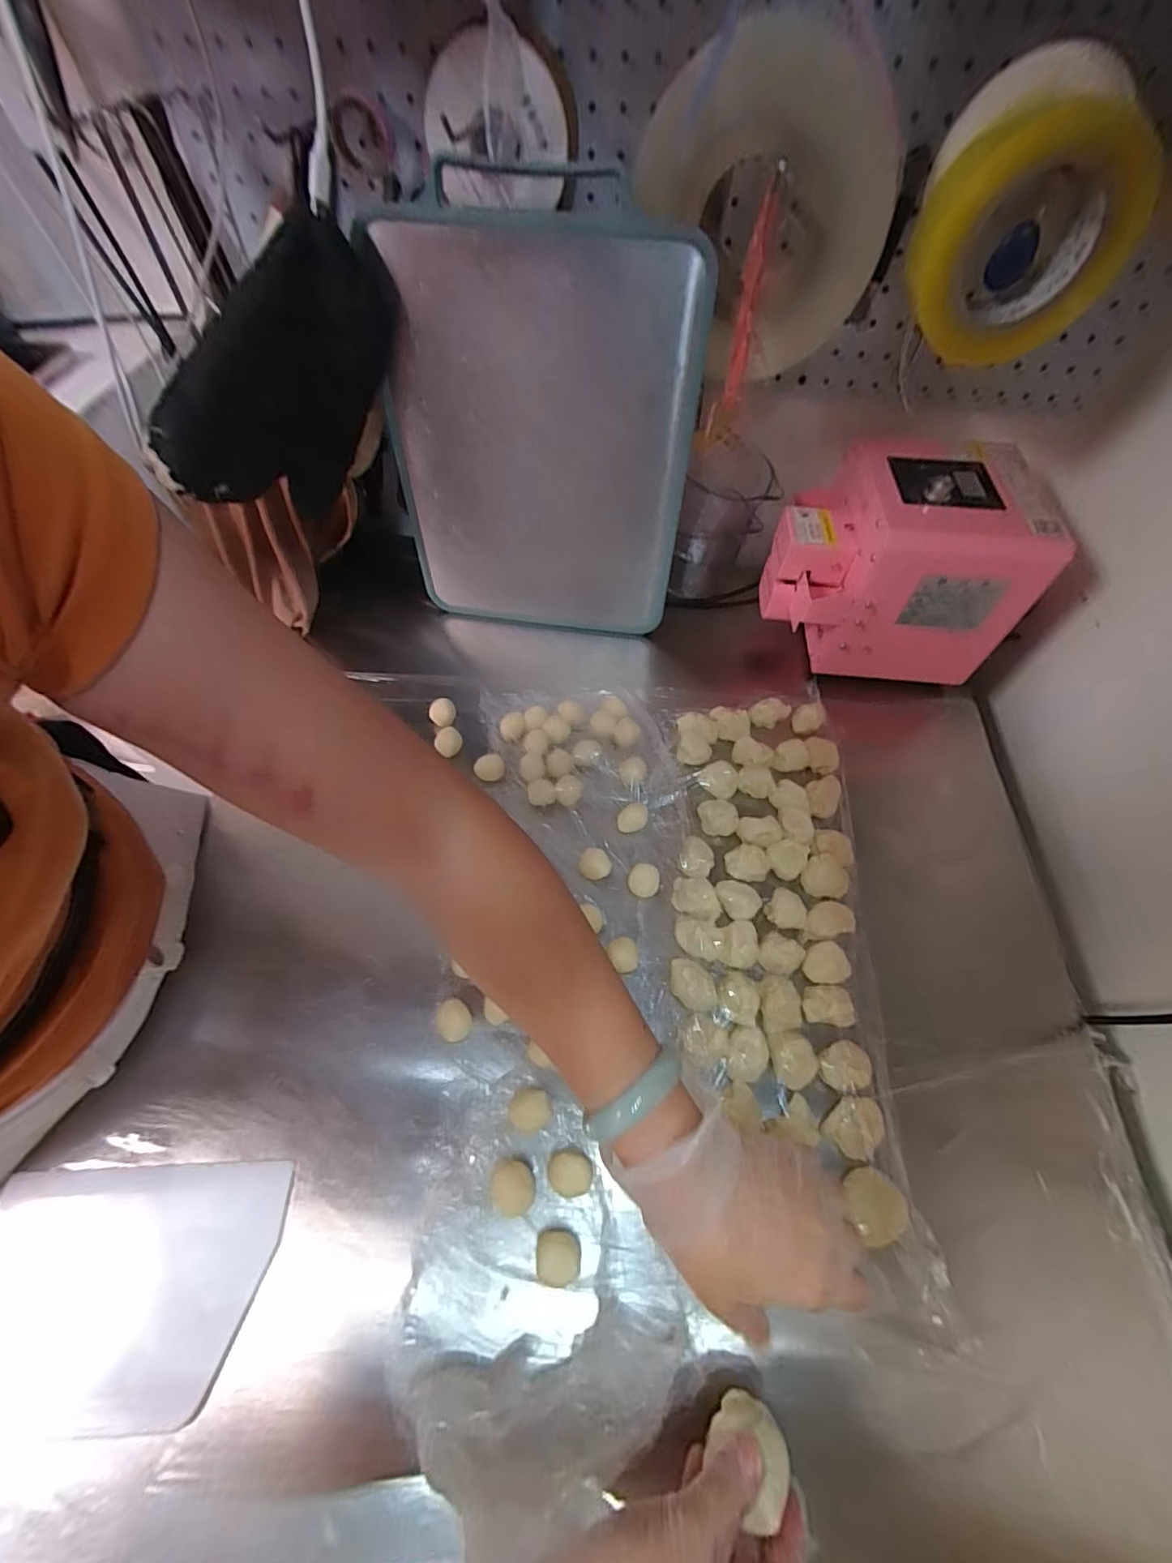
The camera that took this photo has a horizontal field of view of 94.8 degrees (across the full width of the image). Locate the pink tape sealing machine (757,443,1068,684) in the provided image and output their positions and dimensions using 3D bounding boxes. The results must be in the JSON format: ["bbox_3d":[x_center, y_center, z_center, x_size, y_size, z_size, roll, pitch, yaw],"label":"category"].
[{"bbox_3d":[0.316,-0.232,0.572,0.225,0.175,0.160,7,59,3],"label":"pink tape sealing machine"}]

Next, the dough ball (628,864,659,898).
[{"bbox_3d":[0.051,0.089,0.480,0.028,0.019,0.026,0,59,-1],"label":"dough ball"}]

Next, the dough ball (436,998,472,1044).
[{"bbox_3d":[-0.102,0.186,0.418,0.027,0.016,0.028,0,59,-1],"label":"dough ball"}]

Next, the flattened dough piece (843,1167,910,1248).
[{"bbox_3d":[0.192,0.284,0.360,0.035,0.027,0.041,5,59,2],"label":"flattened dough piece"}]

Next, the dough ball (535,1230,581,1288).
[{"bbox_3d":[-0.018,0.307,0.346,0.028,0.017,0.025,3,59,1],"label":"dough ball"}]

